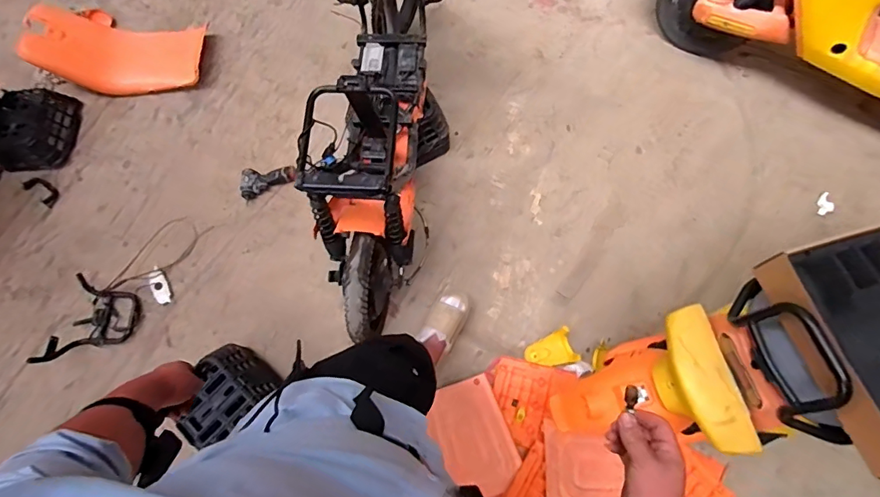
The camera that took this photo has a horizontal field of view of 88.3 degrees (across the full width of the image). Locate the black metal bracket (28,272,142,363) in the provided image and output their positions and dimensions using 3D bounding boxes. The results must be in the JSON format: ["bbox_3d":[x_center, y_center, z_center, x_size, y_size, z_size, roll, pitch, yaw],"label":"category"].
[{"bbox_3d":[-1.164,0.262,1.515,0.231,0.081,0.279,11,70,3],"label":"black metal bracket"}]

